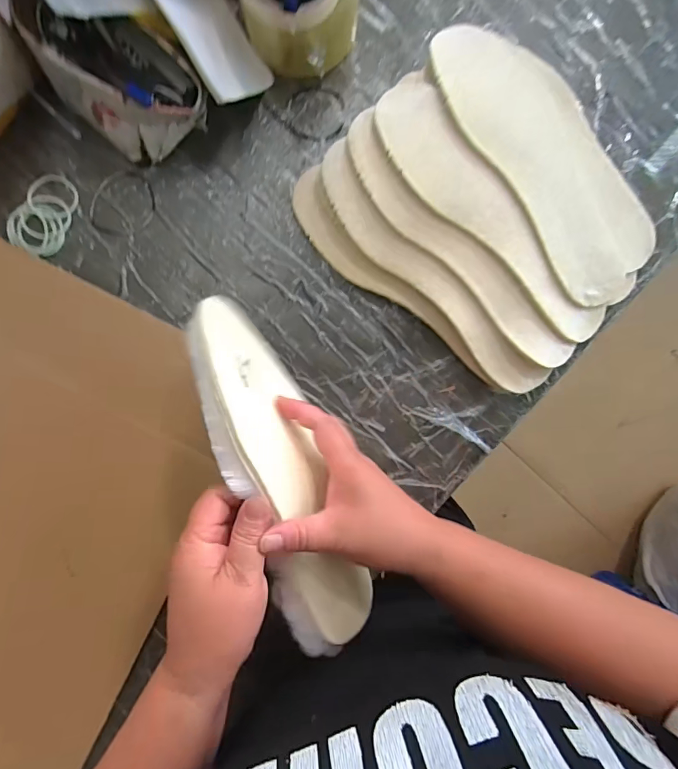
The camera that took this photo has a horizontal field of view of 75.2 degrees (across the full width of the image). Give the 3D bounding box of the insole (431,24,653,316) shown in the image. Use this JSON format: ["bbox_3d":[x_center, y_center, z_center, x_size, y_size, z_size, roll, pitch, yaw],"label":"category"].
[{"bbox_3d":[0.188,-0.205,0.394,0.110,0.015,0.266,-35,95,-2],"label":"insole"}]

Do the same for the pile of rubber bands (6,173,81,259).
[{"bbox_3d":[-0.276,-0.159,0.413,0.049,0.007,0.077,27,90,-3],"label":"pile of rubber bands"}]

